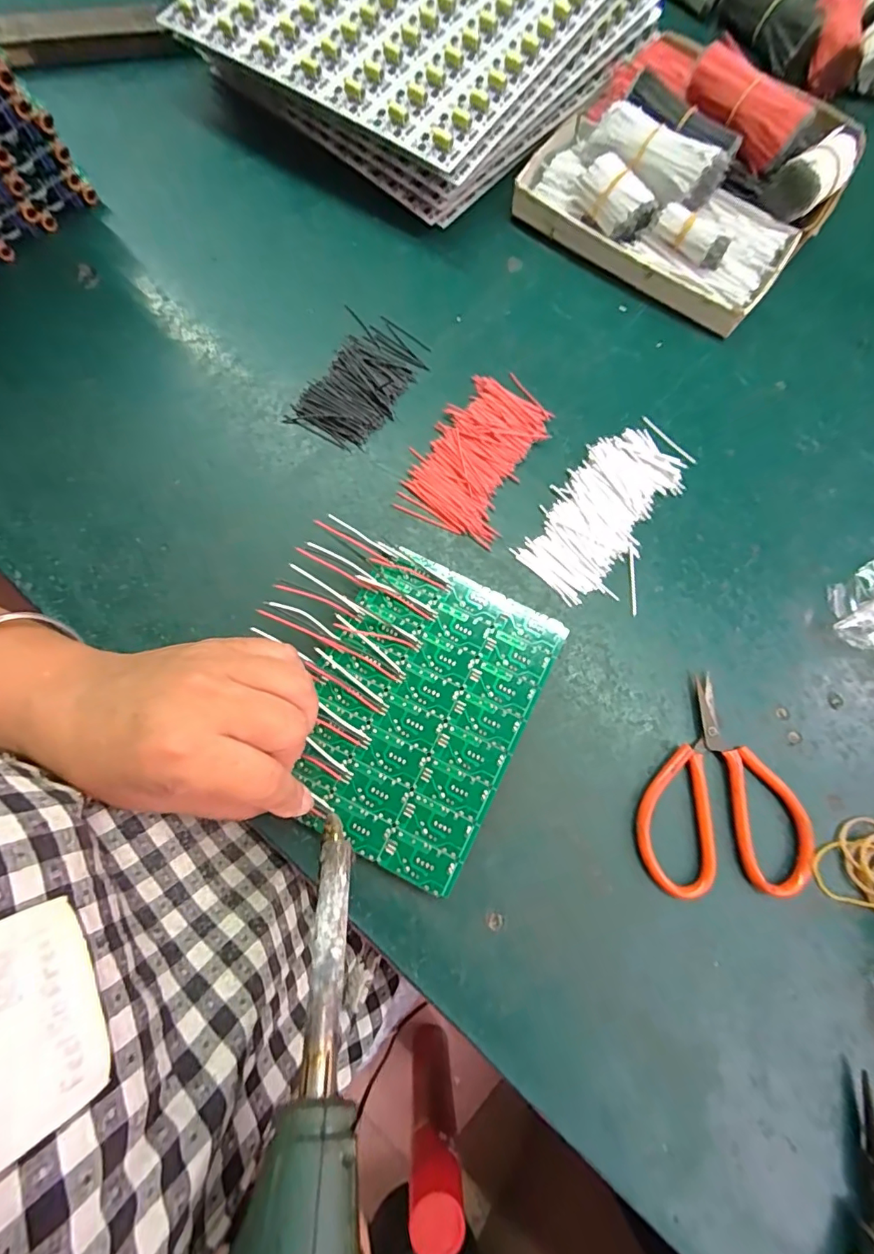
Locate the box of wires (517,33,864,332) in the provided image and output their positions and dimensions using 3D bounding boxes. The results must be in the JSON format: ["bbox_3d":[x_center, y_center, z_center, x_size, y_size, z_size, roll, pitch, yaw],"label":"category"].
[{"bbox_3d":[0.170,-0.313,0.340,0.193,0.053,0.157,31,78,7],"label":"box of wires"}]

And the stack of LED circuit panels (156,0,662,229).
[{"bbox_3d":[-0.008,-0.463,0.376,0.248,0.052,0.289,39,79,8],"label":"stack of LED circuit panels"}]

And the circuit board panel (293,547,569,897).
[{"bbox_3d":[-0.011,0.042,0.261,0.112,0.007,0.152,26,78,6],"label":"circuit board panel"}]

